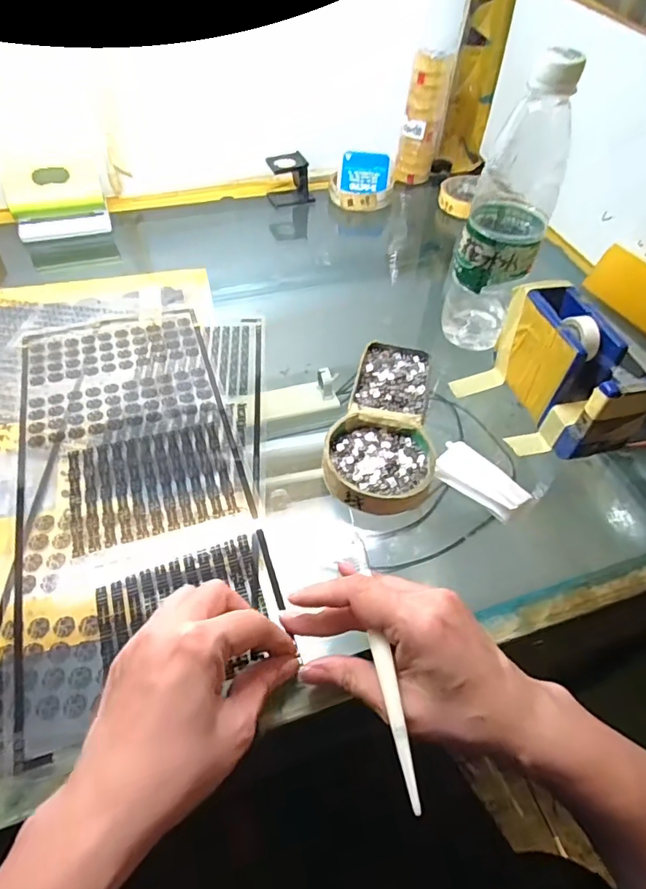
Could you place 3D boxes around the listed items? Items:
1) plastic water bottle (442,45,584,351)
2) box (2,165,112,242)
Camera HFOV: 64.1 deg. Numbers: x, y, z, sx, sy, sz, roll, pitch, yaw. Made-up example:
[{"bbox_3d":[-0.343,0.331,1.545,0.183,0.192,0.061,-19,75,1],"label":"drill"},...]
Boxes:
[{"bbox_3d":[0.151,-0.181,0.422,0.062,0.226,0.067,20,52,13],"label":"plastic water bottle"},{"bbox_3d":[-0.298,-0.273,0.584,0.096,0.065,0.039,-17,53,-16],"label":"box"}]

